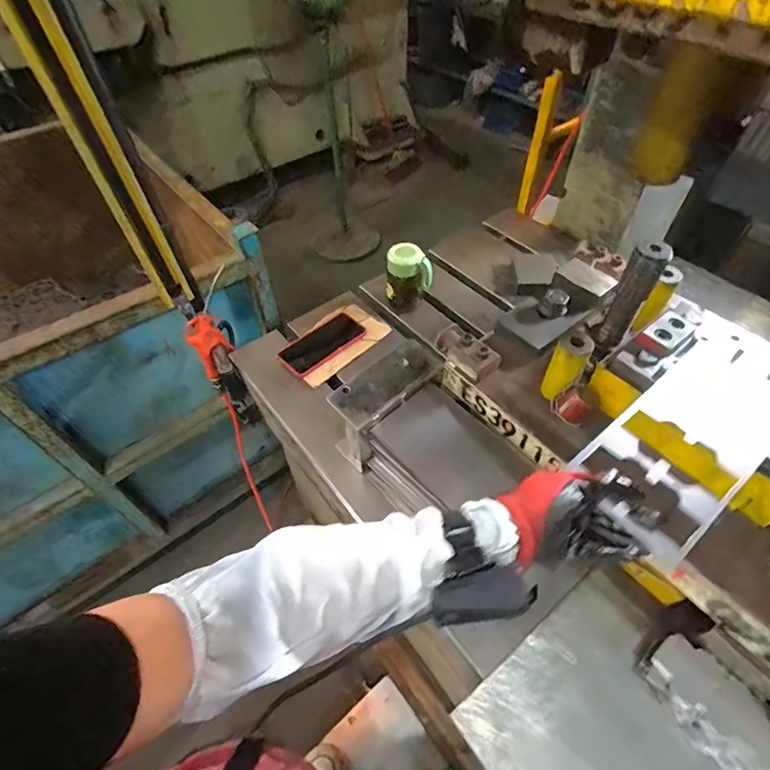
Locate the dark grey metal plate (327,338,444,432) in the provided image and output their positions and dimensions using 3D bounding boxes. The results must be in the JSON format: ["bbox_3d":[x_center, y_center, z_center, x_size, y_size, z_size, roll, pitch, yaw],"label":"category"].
[{"bbox_3d":[0.002,-0.005,0.623,0.160,0.025,0.068,-38,60,-26],"label":"dark grey metal plate"}]

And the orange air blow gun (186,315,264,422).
[{"bbox_3d":[-0.308,-0.027,0.861,0.068,0.232,0.110,-32,19,-23],"label":"orange air blow gun"}]

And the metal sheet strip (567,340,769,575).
[{"bbox_3d":[0.320,0.052,0.463,0.268,0.010,0.123,-32,58,-22],"label":"metal sheet strip"}]

